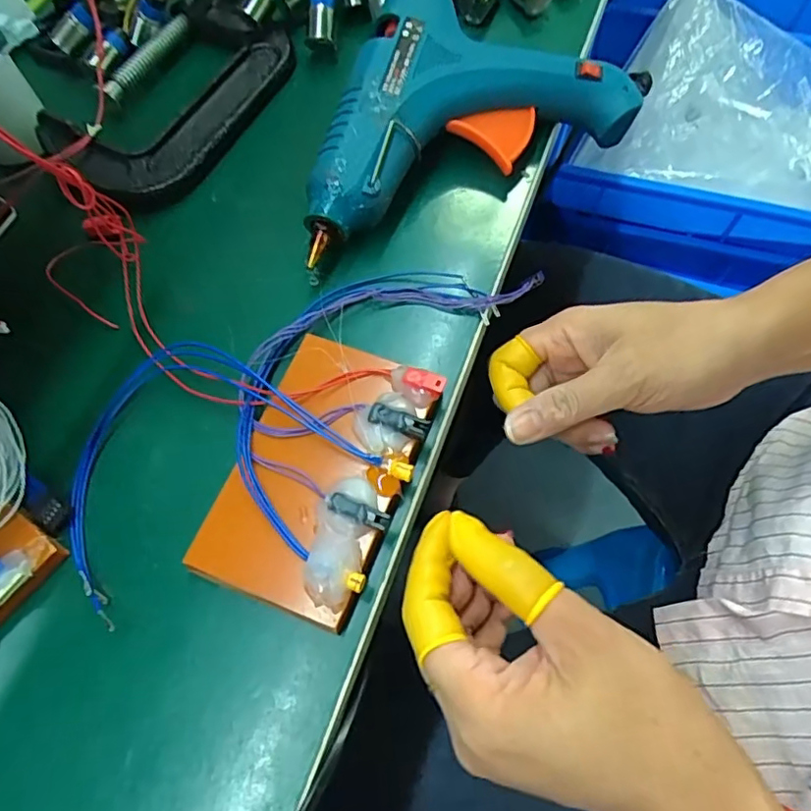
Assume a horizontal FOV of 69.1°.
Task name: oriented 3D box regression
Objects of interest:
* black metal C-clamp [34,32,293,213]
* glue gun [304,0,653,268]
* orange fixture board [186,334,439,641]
[{"bbox_3d":[-0.140,-0.190,0.369,0.105,0.016,0.160,34,71,18],"label":"black metal C-clamp"},{"bbox_3d":[0.022,-0.172,0.325,0.203,0.041,0.128,-21,65,-6],"label":"glue gun"},{"bbox_3d":[-0.037,0.027,0.257,0.071,0.012,0.115,19,67,12],"label":"orange fixture board"}]

